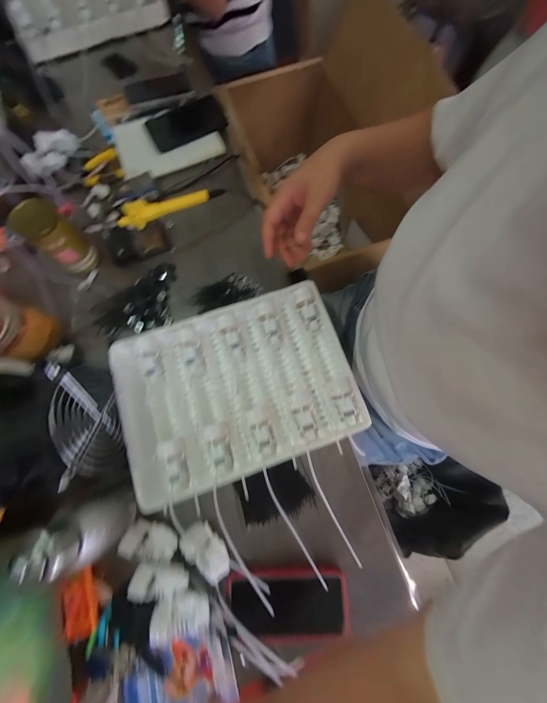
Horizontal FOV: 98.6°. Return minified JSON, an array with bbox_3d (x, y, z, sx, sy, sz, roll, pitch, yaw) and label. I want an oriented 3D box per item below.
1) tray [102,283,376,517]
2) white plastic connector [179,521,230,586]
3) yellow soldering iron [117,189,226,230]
[{"bbox_3d":[-0.056,0.051,0.364,0.338,0.044,0.245,-18,77,-4],"label":"tray"},{"bbox_3d":[-0.093,0.272,0.314,0.041,0.019,0.074,-42,80,-9],"label":"white plastic connector"},{"bbox_3d":[-0.174,-0.256,0.410,0.181,0.031,0.046,-27,78,-6],"label":"yellow soldering iron"}]

